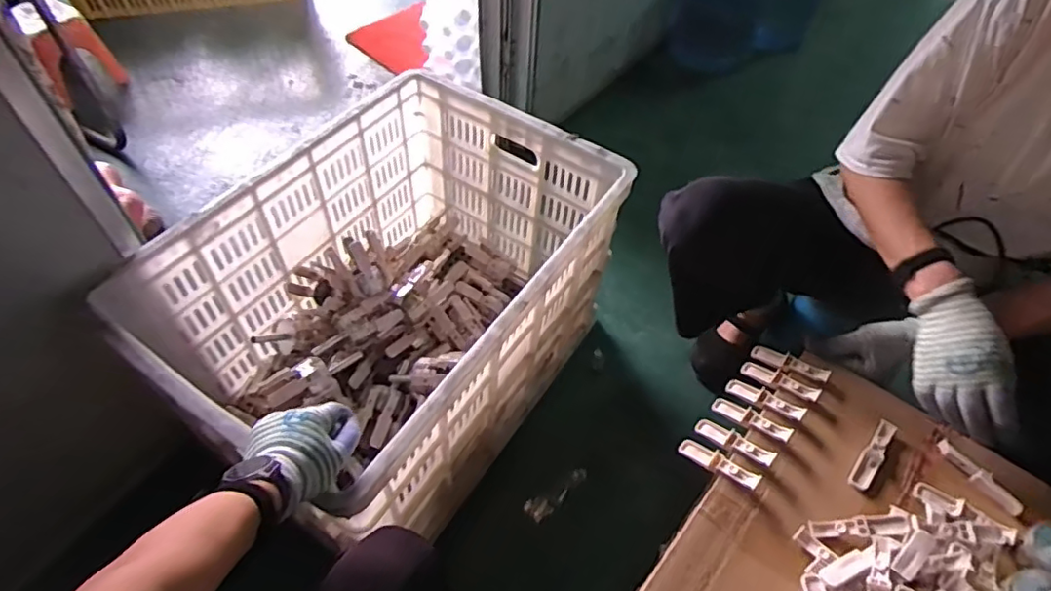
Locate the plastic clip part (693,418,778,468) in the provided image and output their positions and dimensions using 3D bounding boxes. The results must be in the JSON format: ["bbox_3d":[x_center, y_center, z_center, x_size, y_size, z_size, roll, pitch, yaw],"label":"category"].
[{"bbox_3d":[0.260,0.182,0.743,0.028,0.012,0.102,-38,39,-28],"label":"plastic clip part"}]

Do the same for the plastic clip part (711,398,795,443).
[{"bbox_3d":[0.287,0.158,0.763,0.026,0.014,0.102,-37,37,-27],"label":"plastic clip part"}]

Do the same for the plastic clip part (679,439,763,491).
[{"bbox_3d":[0.234,0.205,0.727,0.100,0.019,0.029,22,51,40],"label":"plastic clip part"}]

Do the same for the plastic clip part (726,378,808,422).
[{"bbox_3d":[0.313,0.136,0.782,0.028,0.012,0.102,-35,35,-26],"label":"plastic clip part"}]

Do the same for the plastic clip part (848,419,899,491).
[{"bbox_3d":[0.426,0.194,0.730,0.023,0.015,0.099,35,58,22],"label":"plastic clip part"}]

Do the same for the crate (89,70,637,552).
[{"bbox_3d":[-0.207,0.014,1.026,0.497,0.390,0.654,30,57,19],"label":"crate"}]

